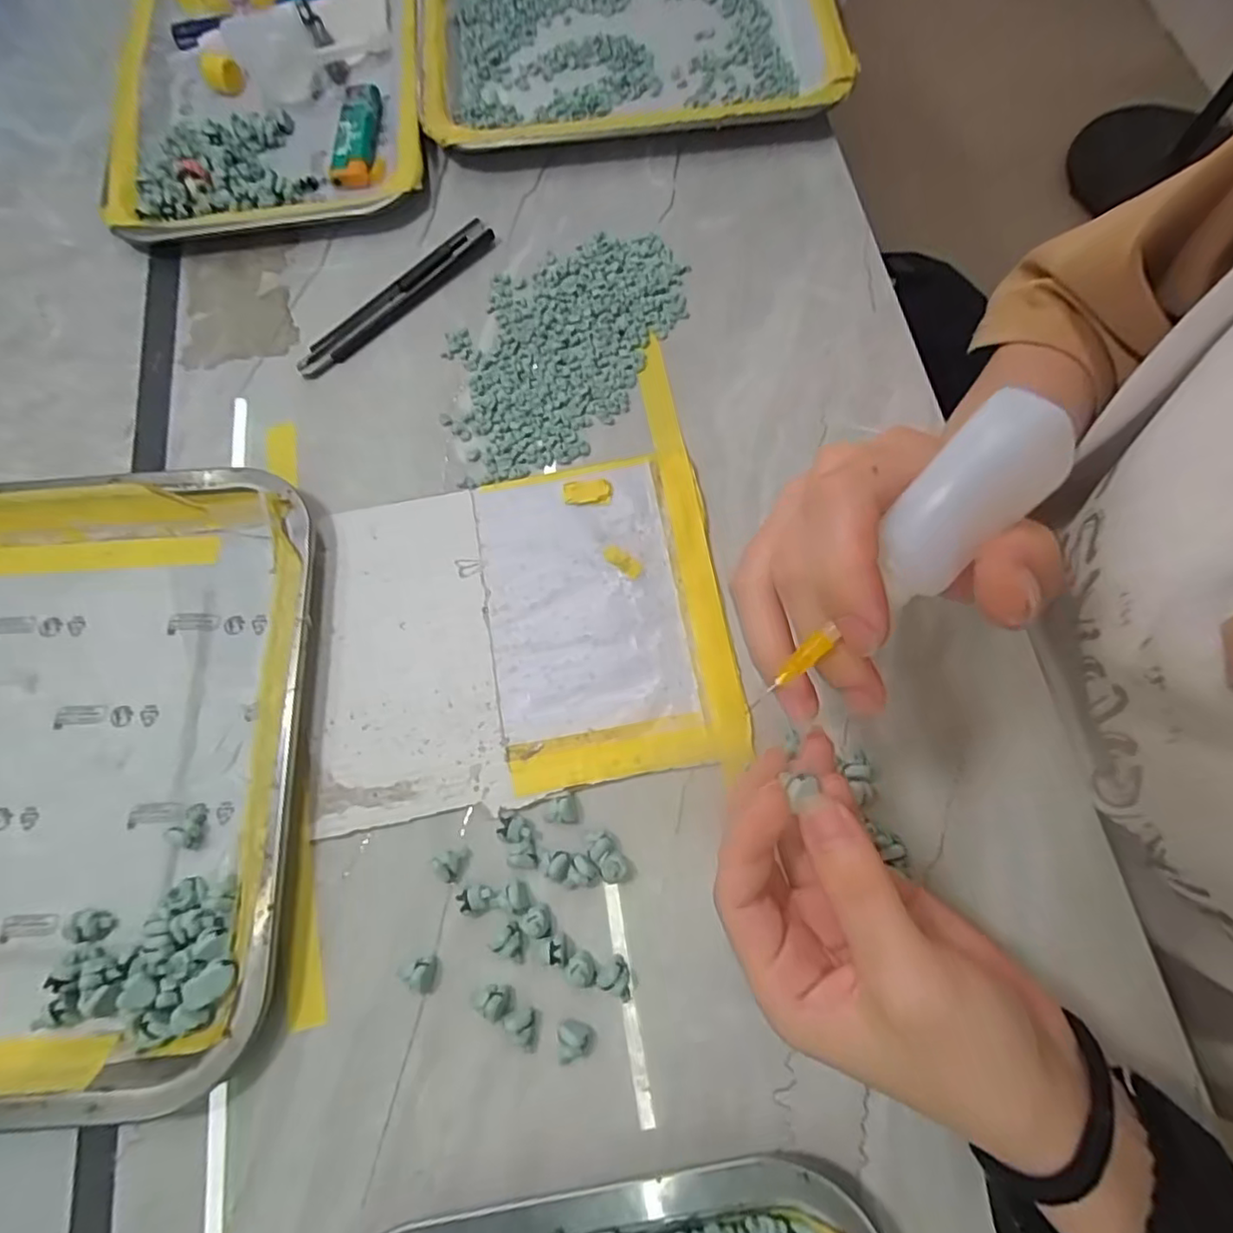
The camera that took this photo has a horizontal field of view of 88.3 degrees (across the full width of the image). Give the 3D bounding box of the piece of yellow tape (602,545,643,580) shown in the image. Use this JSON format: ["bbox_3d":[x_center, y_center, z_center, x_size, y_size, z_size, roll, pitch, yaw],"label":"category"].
[{"bbox_3d":[0.003,-0.027,0.302,0.021,0.004,0.009,37,76,14],"label":"piece of yellow tape"}]

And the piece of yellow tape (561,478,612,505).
[{"bbox_3d":[-0.014,-0.062,0.315,0.024,0.004,0.013,-6,70,0],"label":"piece of yellow tape"}]

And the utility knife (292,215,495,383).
[{"bbox_3d":[-0.122,-0.179,0.357,0.017,0.008,0.133,43,78,15],"label":"utility knife"}]

